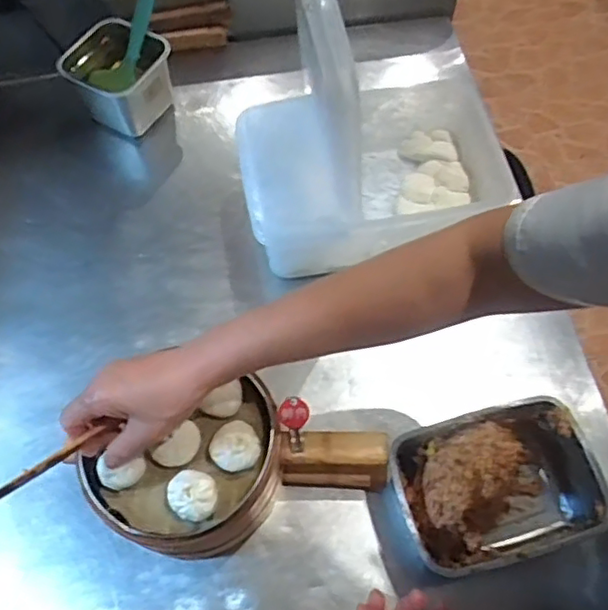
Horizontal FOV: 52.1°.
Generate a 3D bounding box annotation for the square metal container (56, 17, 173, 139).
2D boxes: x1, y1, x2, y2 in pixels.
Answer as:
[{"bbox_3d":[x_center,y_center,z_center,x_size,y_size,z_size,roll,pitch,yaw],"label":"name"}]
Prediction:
[{"bbox_3d":[-0.251,-0.302,0.848,0.121,0.095,0.126,23,65,12],"label":"square metal container"}]

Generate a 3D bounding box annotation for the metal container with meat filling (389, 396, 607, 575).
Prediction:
[{"bbox_3d":[0.183,0.175,0.597,0.193,0.081,0.134,-13,63,-6],"label":"metal container with meat filling"}]

